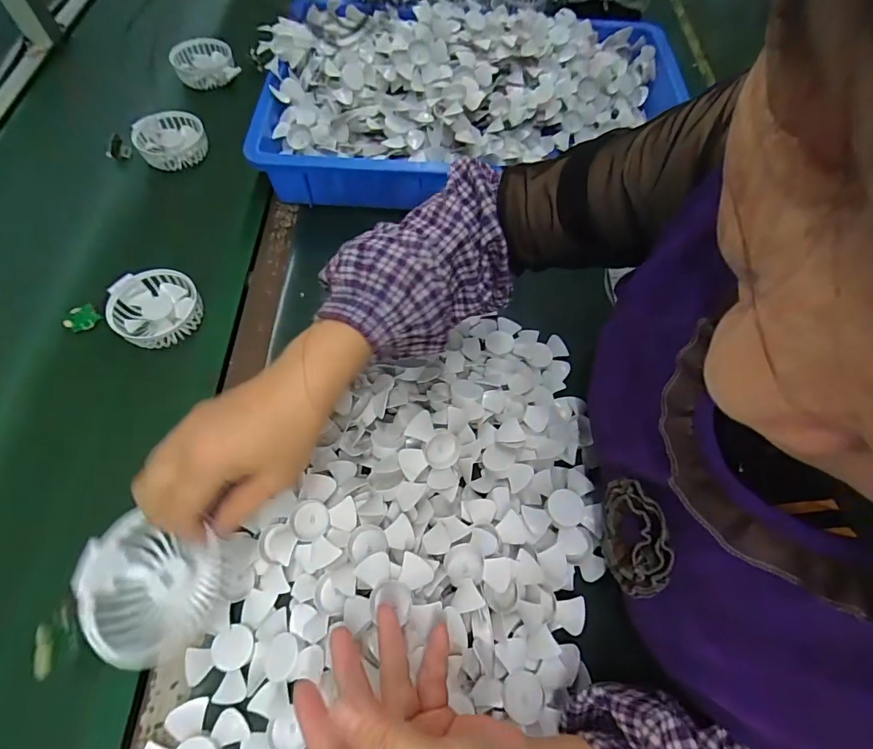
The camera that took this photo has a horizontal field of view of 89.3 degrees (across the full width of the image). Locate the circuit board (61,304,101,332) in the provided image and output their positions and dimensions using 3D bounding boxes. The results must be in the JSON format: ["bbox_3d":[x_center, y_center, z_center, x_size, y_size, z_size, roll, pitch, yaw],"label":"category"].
[{"bbox_3d":[-0.391,-0.063,0.485,0.032,0.010,0.028,-19,91,-16],"label":"circuit board"}]

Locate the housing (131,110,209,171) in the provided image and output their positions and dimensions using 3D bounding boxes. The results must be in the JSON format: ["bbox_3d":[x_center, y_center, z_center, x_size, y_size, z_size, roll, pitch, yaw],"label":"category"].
[{"bbox_3d":[-0.367,-0.325,0.611,0.086,0.034,0.083,0,63,0],"label":"housing"}]

